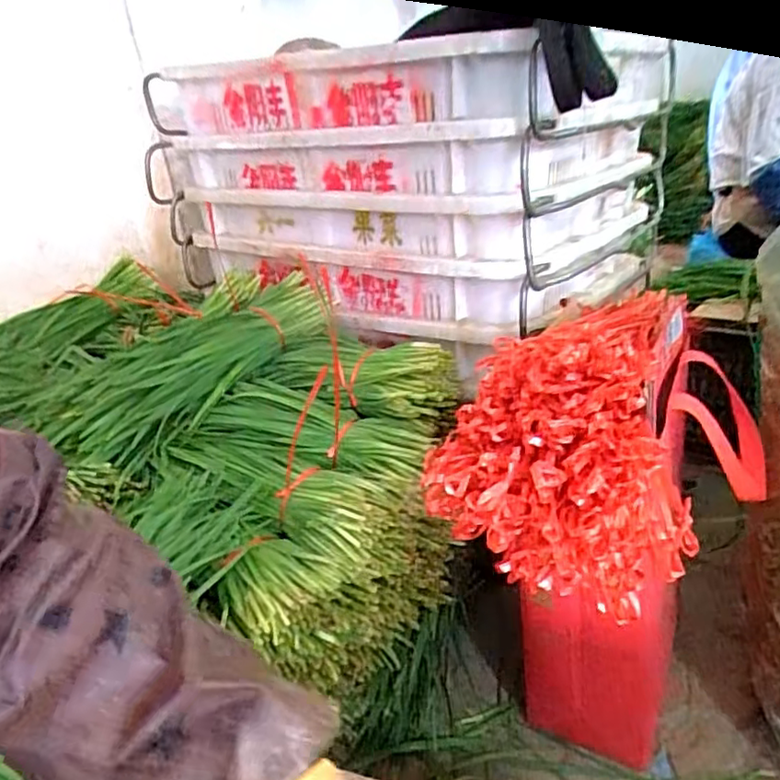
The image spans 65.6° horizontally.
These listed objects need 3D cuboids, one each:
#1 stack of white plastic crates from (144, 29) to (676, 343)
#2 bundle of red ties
[{"bbox_3d":[0.023,-0.321,0.935,0.639,0.337,0.455,11,29,37],"label":"stack of white plastic crates"},{"bbox_3d":[0.155,0.041,0.477,0.221,0.171,0.177,-20,26,-27],"label":"bundle of red ties"}]

